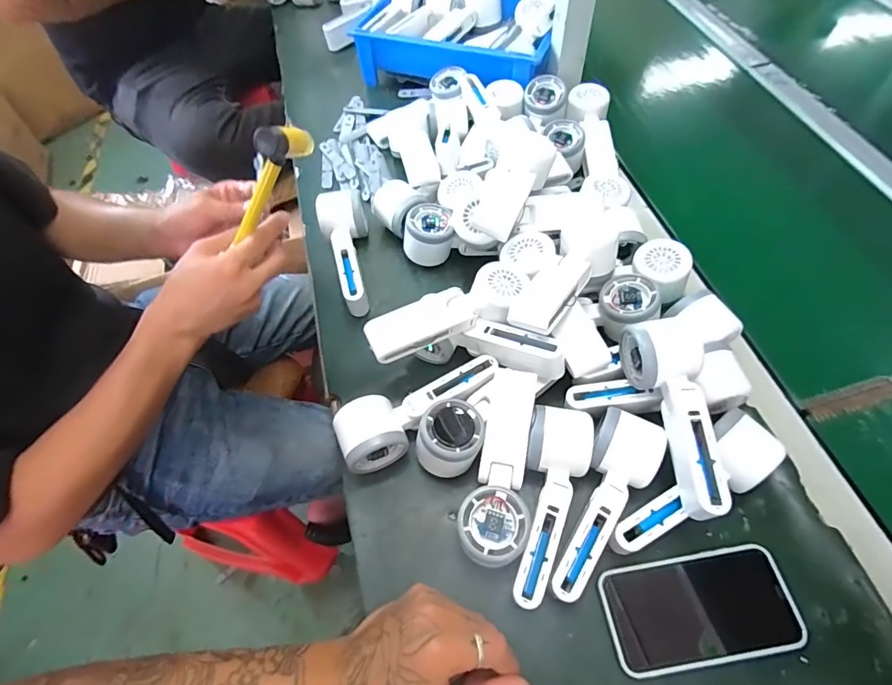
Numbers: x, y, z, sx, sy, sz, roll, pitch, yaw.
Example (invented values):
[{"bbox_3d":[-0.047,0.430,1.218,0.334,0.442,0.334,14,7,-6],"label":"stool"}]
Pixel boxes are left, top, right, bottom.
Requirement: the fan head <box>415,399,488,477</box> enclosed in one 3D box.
[{"bbox_3d":[0.006,0.087,0.425,0.055,0.048,0.060,-1,58,2],"label":"fan head"}]

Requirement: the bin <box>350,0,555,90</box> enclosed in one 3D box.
[{"bbox_3d":[0.022,-0.489,0.752,0.313,0.080,0.201,21,61,14],"label":"bin"}]

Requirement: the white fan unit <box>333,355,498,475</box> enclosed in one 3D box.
[{"bbox_3d":[-0.026,0.062,0.453,0.163,0.045,0.052,-28,61,-14],"label":"white fan unit"}]

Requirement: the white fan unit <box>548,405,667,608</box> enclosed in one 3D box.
[{"bbox_3d":[0.138,0.136,0.391,0.054,0.048,0.161,19,61,14],"label":"white fan unit"}]

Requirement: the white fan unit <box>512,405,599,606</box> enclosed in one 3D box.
[{"bbox_3d":[0.089,0.134,0.394,0.053,0.048,0.159,12,60,9],"label":"white fan unit"}]

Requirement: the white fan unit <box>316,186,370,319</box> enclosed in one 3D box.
[{"bbox_3d":[-0.116,-0.117,0.553,0.056,0.050,0.168,-12,59,-5],"label":"white fan unit"}]

